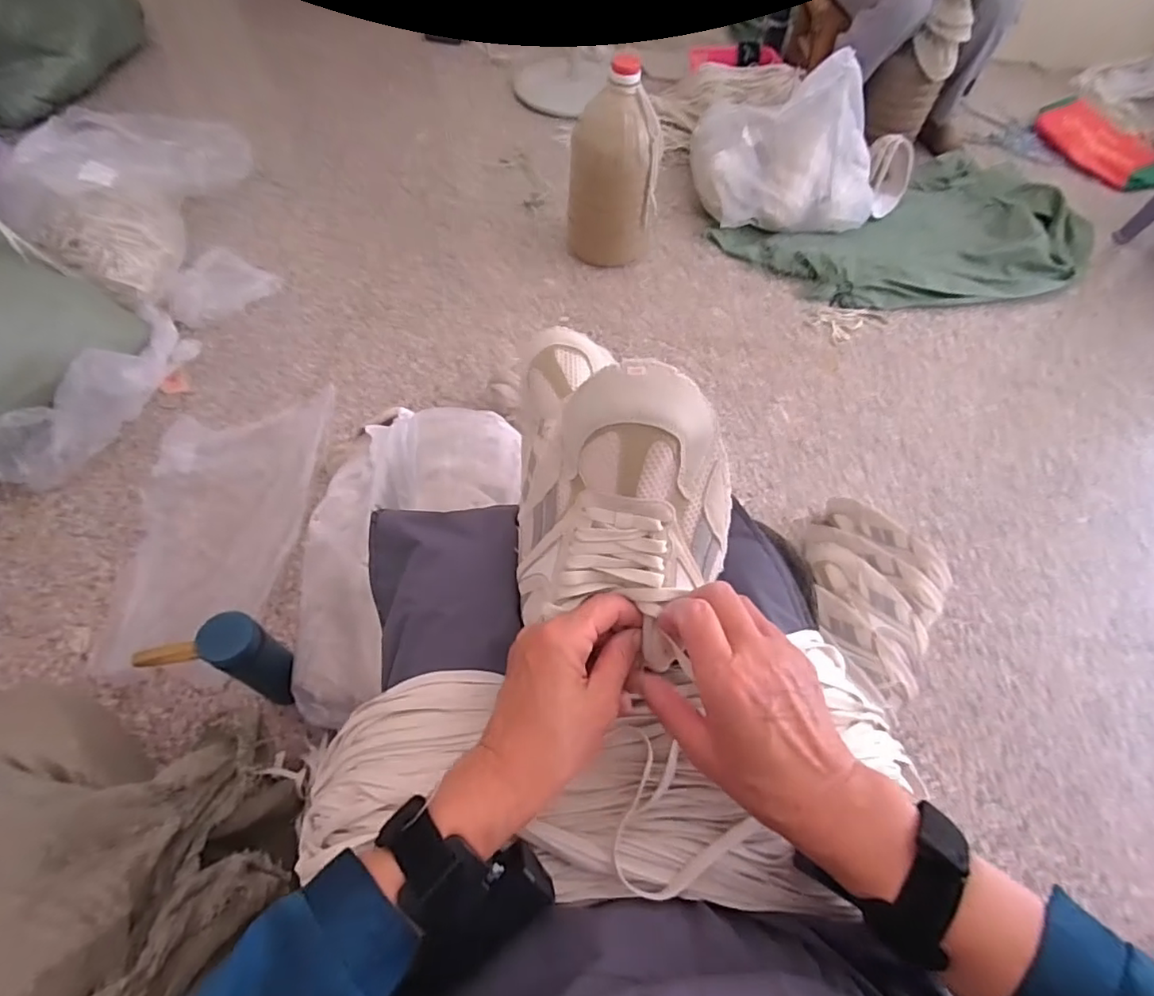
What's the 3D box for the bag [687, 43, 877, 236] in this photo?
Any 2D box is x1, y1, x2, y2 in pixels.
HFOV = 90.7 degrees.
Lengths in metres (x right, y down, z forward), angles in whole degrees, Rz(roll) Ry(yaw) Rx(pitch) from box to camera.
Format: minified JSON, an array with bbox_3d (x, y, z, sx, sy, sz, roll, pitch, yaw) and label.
[{"bbox_3d":[0.550,-0.891,1.473,0.468,0.256,0.338,5,58,0],"label":"bag"}]

